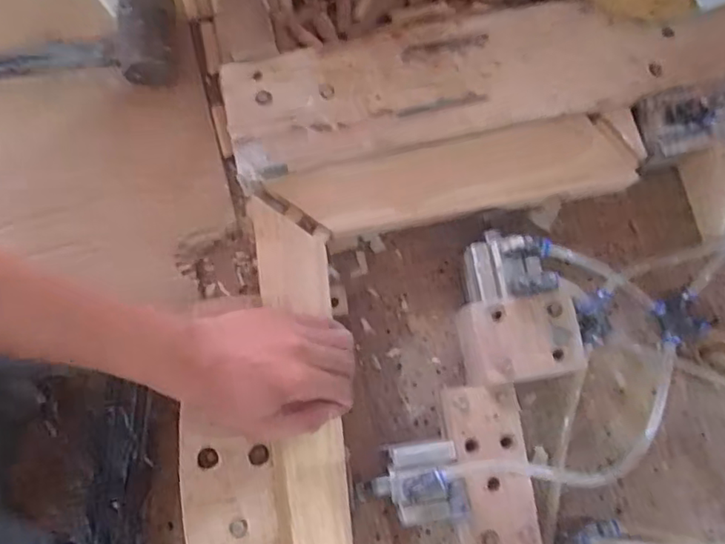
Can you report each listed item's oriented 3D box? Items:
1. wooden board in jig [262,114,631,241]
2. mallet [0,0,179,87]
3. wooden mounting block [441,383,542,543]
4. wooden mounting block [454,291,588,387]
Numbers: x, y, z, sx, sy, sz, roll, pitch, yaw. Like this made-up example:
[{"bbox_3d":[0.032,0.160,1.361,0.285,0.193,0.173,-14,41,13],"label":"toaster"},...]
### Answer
[{"bbox_3d":[0.079,-0.074,0.484,0.285,0.032,0.062,-12,86,-4],"label":"wooden board in jig"},{"bbox_3d":[-0.328,-0.195,0.508,0.332,0.047,0.083,-4,79,-2],"label":"mallet"},{"bbox_3d":[0.094,0.144,0.429,0.052,0.014,0.120,-8,79,-3],"label":"wooden mounting block"},{"bbox_3d":[0.117,0.050,0.442,0.085,0.021,0.060,-8,79,-3],"label":"wooden mounting block"}]

